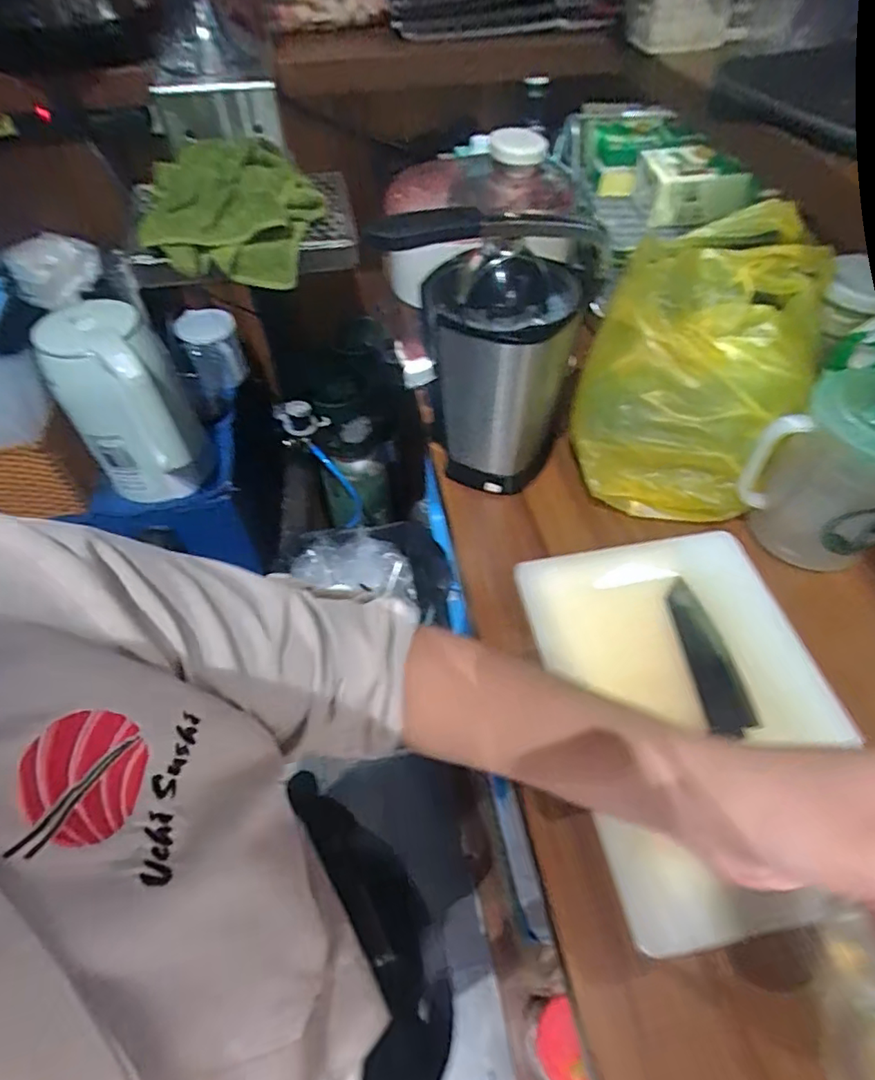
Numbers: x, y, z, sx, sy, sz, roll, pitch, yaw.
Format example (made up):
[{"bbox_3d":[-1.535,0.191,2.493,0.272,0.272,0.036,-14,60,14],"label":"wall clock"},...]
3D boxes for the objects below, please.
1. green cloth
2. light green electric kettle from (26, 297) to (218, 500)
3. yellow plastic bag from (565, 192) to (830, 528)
[{"bbox_3d":[-0.214,-0.341,0.583,0.186,0.086,0.138,-16,54,-11],"label":"green cloth"},{"bbox_3d":[-0.446,-0.191,0.815,0.156,0.250,0.177,-25,56,-17],"label":"light green electric kettle"},{"bbox_3d":[0.293,-0.196,0.636,0.218,0.200,0.304,20,56,16],"label":"yellow plastic bag"}]

